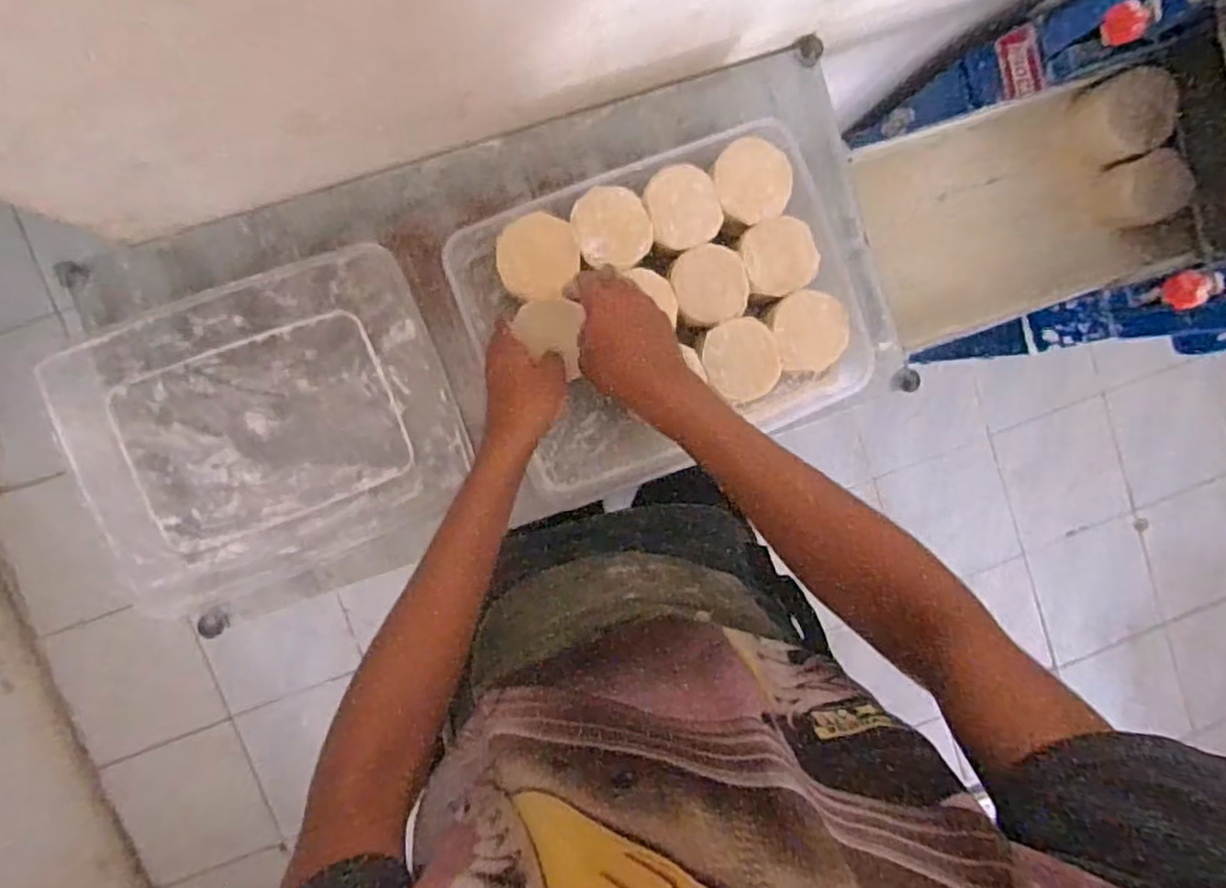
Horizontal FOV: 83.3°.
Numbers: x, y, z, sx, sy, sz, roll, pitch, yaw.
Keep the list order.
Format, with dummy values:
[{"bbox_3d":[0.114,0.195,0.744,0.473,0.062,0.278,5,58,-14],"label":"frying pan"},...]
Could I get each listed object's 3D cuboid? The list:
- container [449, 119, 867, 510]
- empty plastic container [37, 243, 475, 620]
[{"bbox_3d":[0.049,-0.128,0.697,0.361,0.061,0.285,-21,96,-4],"label":"container"},{"bbox_3d":[-0.338,-0.010,0.685,0.350,0.030,0.291,-20,96,-4],"label":"empty plastic container"}]

